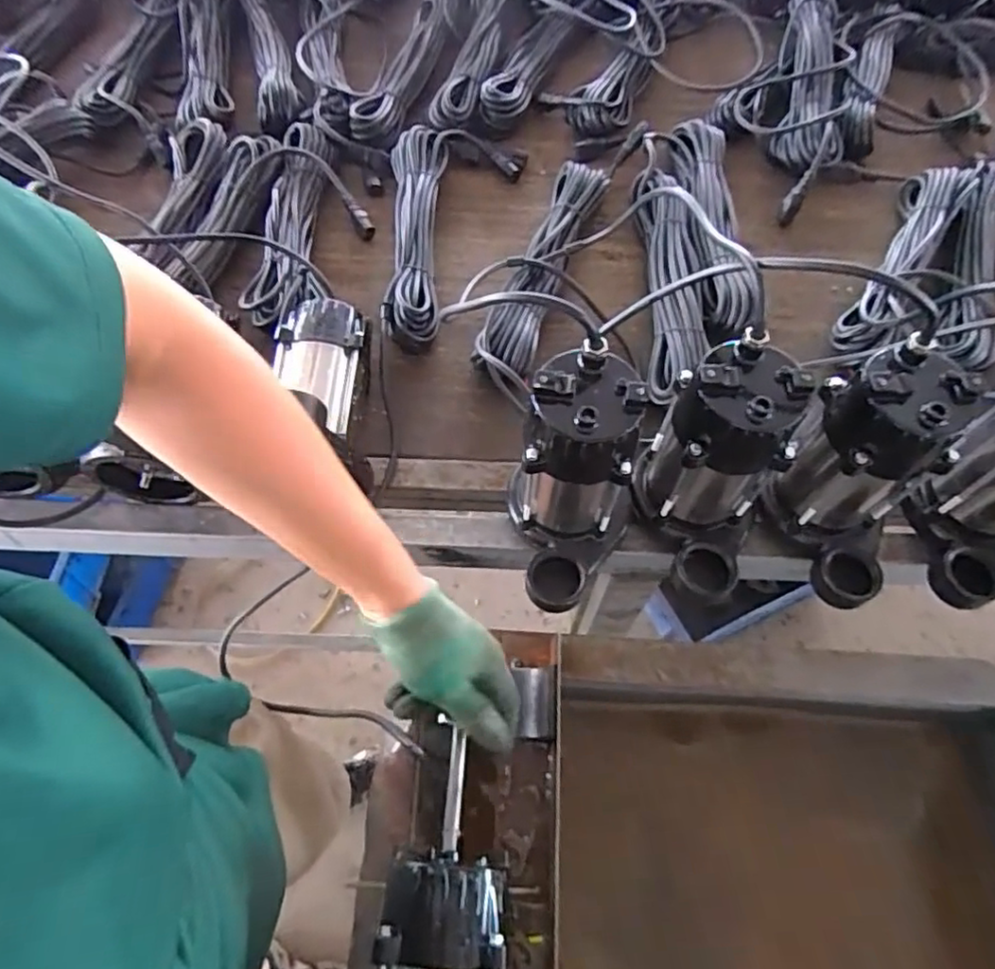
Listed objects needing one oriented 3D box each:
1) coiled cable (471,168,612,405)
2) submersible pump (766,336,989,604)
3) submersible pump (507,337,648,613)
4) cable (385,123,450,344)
[{"bbox_3d":[0.053,-0.252,0.758,0.074,0.051,0.345,17,64,8],"label":"coiled cable"},{"bbox_3d":[0.325,-0.003,0.555,0.094,0.198,0.157,-28,67,-14],"label":"submersible pump"},{"bbox_3d":[0.059,0.006,0.549,0.114,0.209,0.146,23,65,10],"label":"submersible pump"},{"bbox_3d":[-0.098,-0.323,0.795,0.078,0.045,0.344,-3,63,-2],"label":"cable"}]

